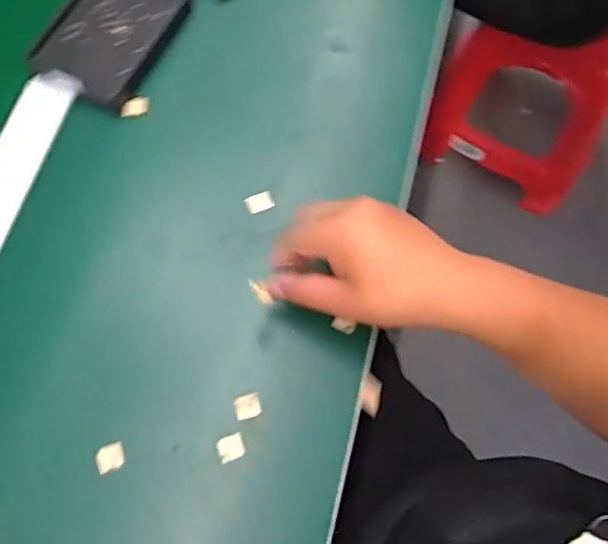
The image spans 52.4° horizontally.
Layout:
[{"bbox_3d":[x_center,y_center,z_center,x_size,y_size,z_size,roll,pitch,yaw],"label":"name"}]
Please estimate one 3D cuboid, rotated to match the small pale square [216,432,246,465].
[{"bbox_3d":[-0.052,0.125,0.439,0.019,0.005,0.017,-18,72,-10],"label":"small pale square"}]

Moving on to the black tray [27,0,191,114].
[{"bbox_3d":[-0.171,-0.213,0.547,0.089,0.018,0.141,22,70,5],"label":"black tray"}]

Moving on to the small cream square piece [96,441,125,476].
[{"bbox_3d":[-0.135,0.129,0.430,0.018,0.005,0.018,-16,71,-9],"label":"small cream square piece"}]

